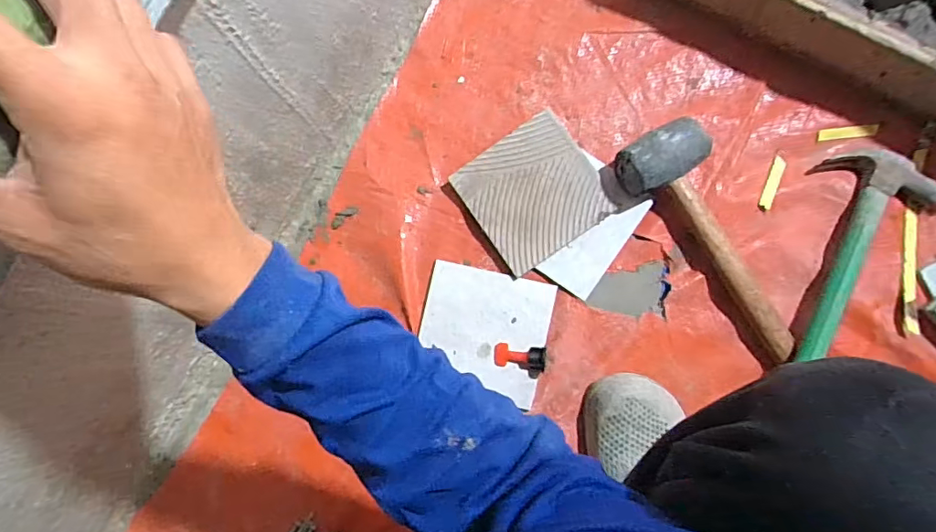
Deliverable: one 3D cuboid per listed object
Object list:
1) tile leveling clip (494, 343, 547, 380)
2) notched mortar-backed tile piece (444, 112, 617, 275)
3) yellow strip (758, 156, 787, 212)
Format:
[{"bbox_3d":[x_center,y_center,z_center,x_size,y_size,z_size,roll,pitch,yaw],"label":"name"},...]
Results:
[{"bbox_3d":[0.060,0.109,0.616,0.059,0.025,0.035,6,85,21],"label":"tile leveling clip"},{"bbox_3d":[0.077,-0.086,0.627,0.145,0.019,0.145,-34,81,3],"label":"notched mortar-backed tile piece"},{"bbox_3d":[0.349,-0.094,0.606,0.011,0.005,0.065,21,87,9],"label":"yellow strip"}]

